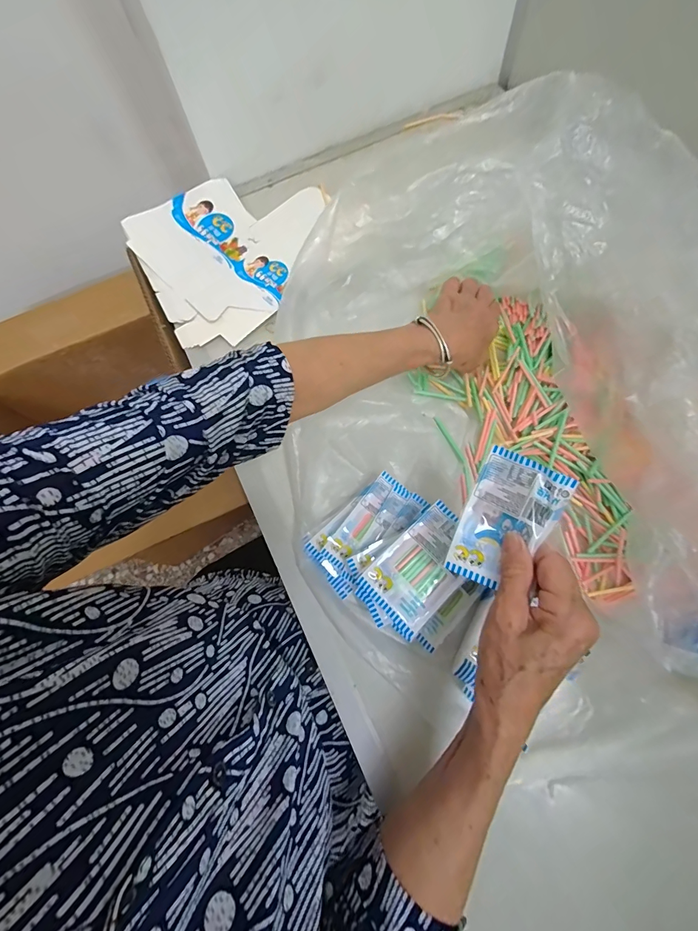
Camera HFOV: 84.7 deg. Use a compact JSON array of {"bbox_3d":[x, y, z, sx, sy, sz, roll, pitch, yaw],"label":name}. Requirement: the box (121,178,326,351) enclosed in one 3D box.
[{"bbox_3d":[-0.153,-0.303,0.533,0.260,0.015,0.261,-29,74,-7],"label":"box"}]

